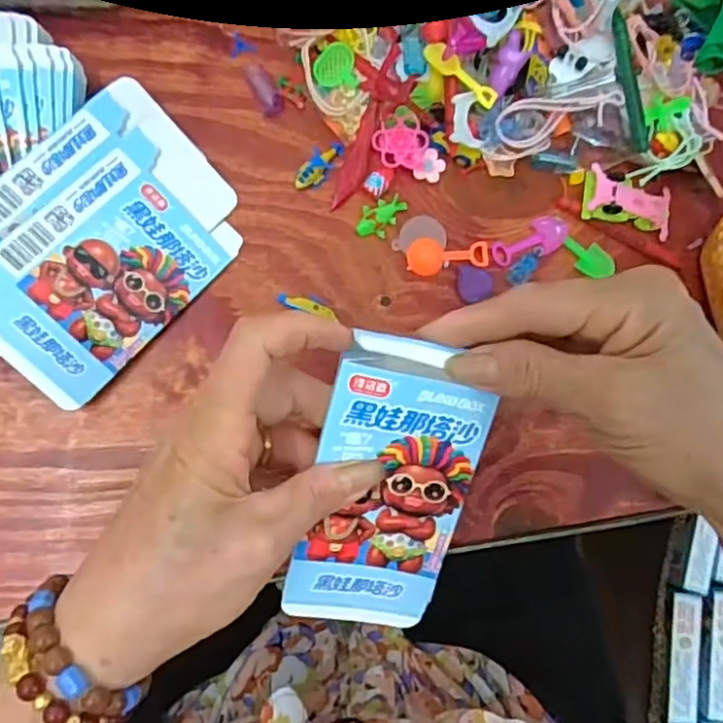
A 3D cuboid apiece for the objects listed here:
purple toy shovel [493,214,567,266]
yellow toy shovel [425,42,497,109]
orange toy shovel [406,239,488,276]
[{"bbox_3d":[0.103,-0.072,0.389,0.050,0.014,0.022,-30,88,-10],"label":"purple toy shovel"},{"bbox_3d":[0.057,-0.162,0.367,0.047,0.009,0.012,37,79,-1],"label":"yellow toy shovel"},{"bbox_3d":[0.051,-0.061,0.387,0.049,0.005,0.021,1,84,-7],"label":"orange toy shovel"}]

